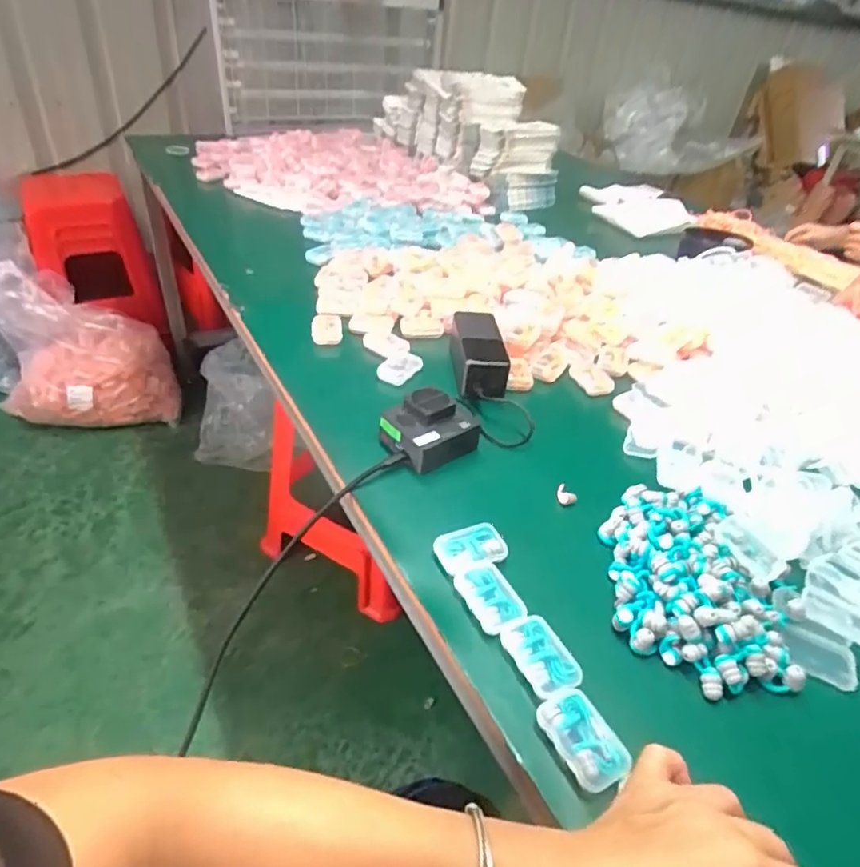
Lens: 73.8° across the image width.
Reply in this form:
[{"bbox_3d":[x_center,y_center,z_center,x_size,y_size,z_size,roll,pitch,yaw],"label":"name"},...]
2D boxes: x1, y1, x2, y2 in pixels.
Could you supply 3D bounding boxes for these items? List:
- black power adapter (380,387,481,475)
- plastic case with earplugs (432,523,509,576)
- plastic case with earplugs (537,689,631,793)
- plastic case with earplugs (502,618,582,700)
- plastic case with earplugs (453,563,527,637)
[{"bbox_3d":[0.001,-0.009,0.564,0.083,0.045,0.067,-22,46,-33],"label":"black power adapter"},{"bbox_3d":[0.033,0.095,0.465,0.054,0.018,0.038,-11,41,-22],"label":"plastic case with earplugs"},{"bbox_3d":[0.094,0.189,0.352,0.035,0.016,0.055,-16,43,-27],"label":"plastic case with earplugs"},{"bbox_3d":[0.076,0.155,0.395,0.037,0.017,0.054,-12,41,-24],"label":"plastic case with earplugs"},{"bbox_3d":[0.046,0.124,0.430,0.038,0.017,0.055,-11,41,-23],"label":"plastic case with earplugs"}]

